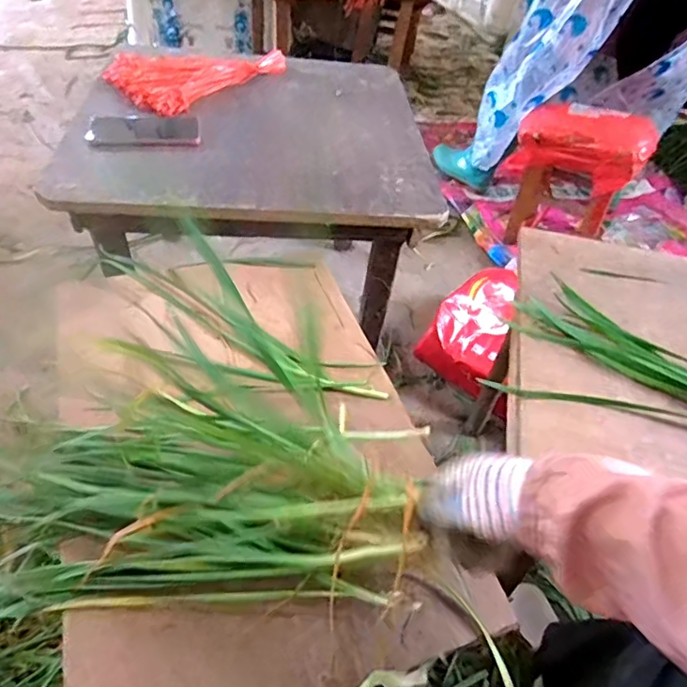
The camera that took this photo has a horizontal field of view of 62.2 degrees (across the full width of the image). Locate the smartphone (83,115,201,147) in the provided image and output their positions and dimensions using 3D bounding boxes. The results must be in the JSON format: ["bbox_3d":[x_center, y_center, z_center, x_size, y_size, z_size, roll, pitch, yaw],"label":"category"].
[{"bbox_3d":[-0.309,-0.333,0.886,0.163,0.016,0.088,-3,46,-10],"label":"smartphone"}]

